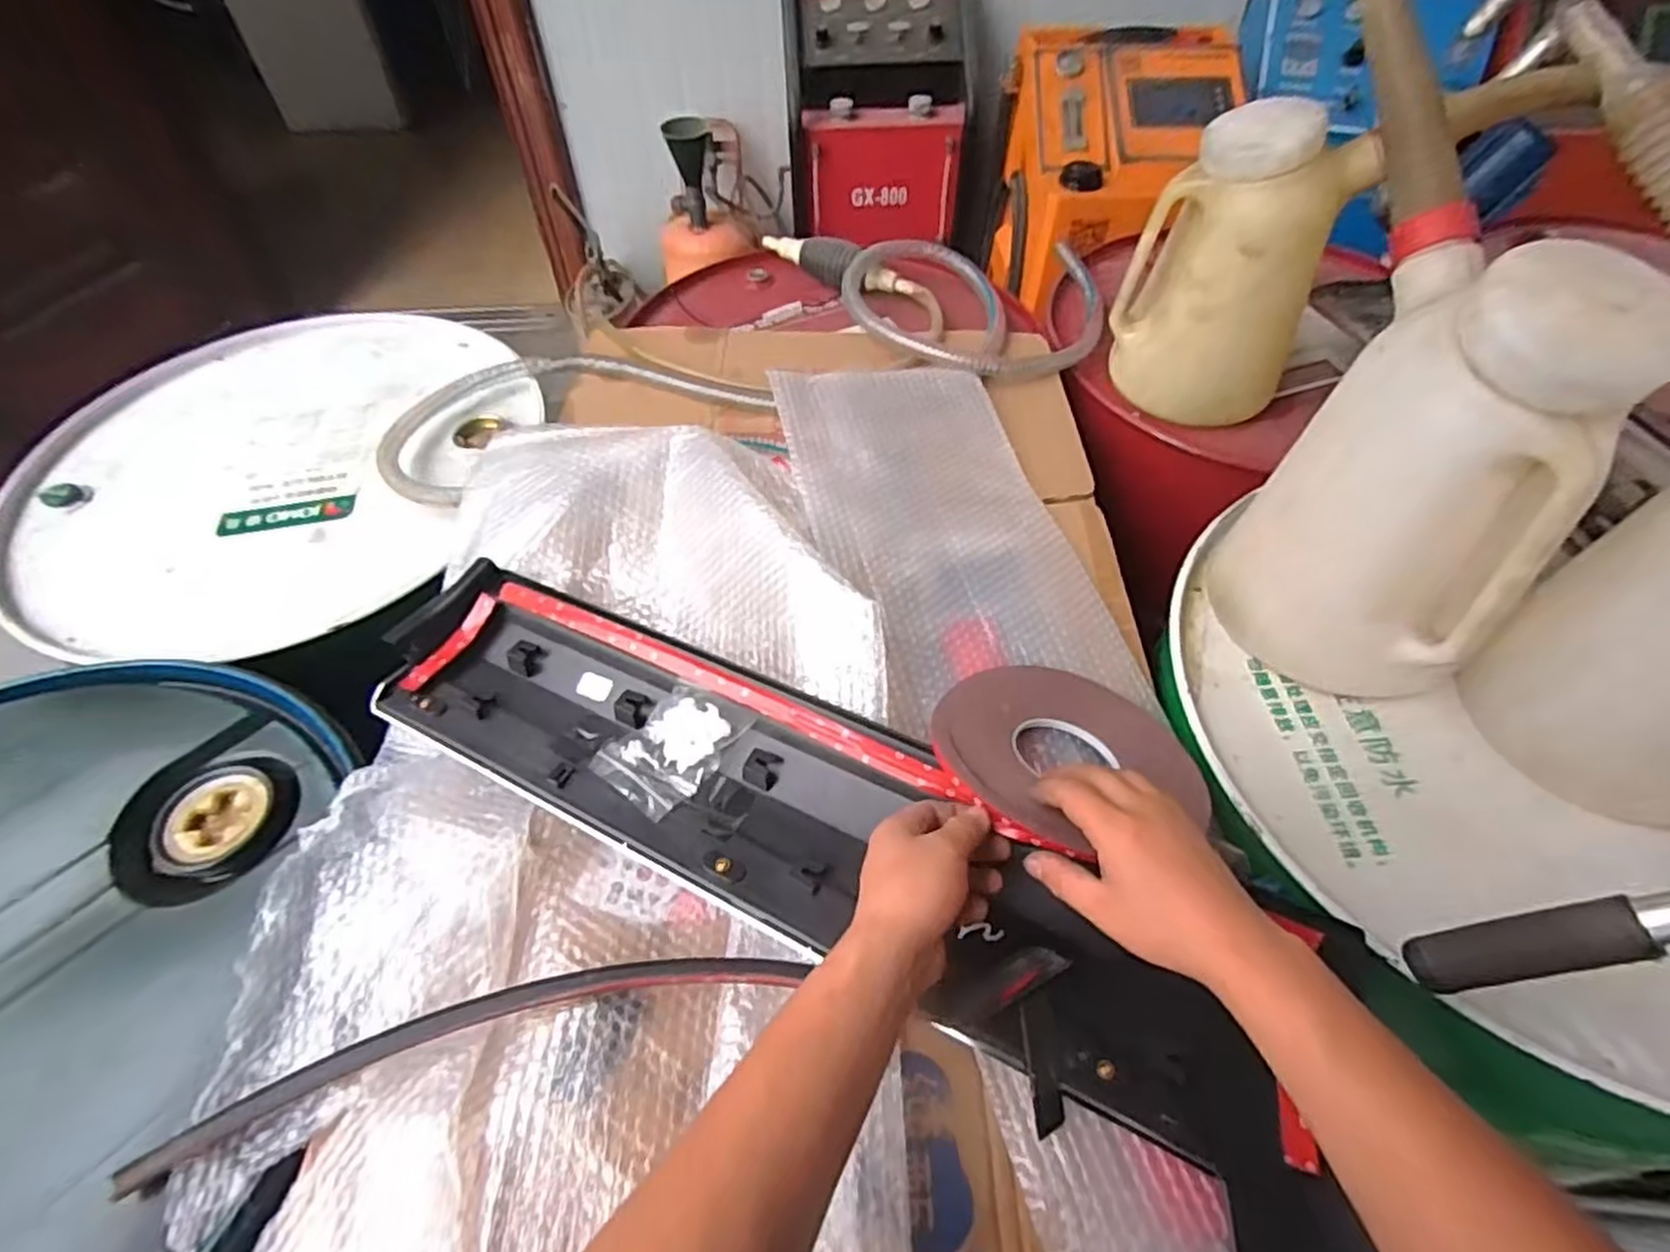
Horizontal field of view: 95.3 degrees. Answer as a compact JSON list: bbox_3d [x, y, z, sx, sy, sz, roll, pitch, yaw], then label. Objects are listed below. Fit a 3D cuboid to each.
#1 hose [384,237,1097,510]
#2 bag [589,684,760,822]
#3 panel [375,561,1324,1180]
[{"bbox_3d":[-0.081,-0.371,0.970,0.935,0.073,0.385,-15,54,-12],"label":"hose"},{"bbox_3d":[-0.122,0.087,0.577,0.077,0.021,0.105,37,60,24],"label":"bag"},{"bbox_3d":[-0.042,0.117,0.551,0.698,0.041,0.188,25,57,21],"label":"panel"}]

